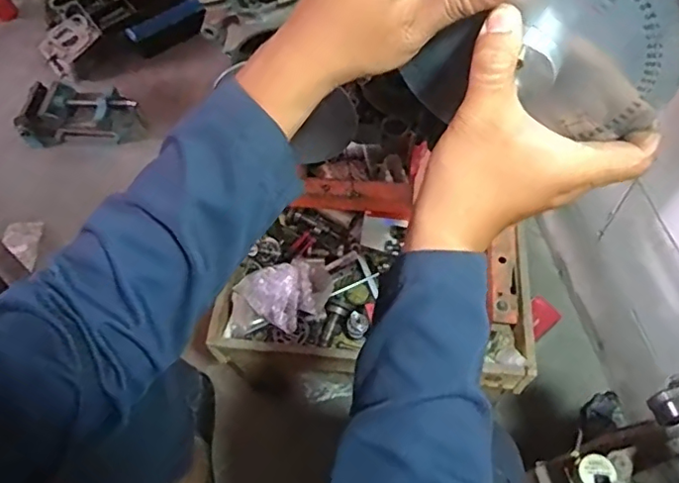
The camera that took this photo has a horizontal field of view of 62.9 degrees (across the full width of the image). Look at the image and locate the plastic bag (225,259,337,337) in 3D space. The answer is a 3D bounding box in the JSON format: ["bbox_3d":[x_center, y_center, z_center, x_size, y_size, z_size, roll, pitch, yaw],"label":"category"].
[{"bbox_3d":[-0.102,0.088,0.918,0.179,0.098,0.117,-3,60,3],"label":"plastic bag"}]

